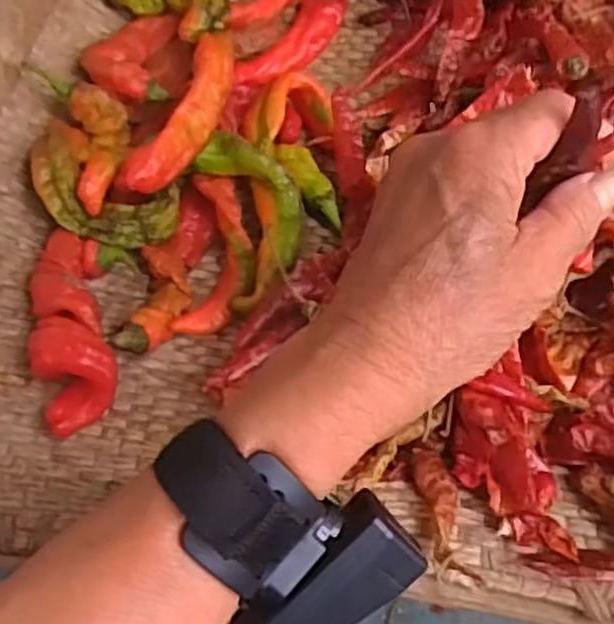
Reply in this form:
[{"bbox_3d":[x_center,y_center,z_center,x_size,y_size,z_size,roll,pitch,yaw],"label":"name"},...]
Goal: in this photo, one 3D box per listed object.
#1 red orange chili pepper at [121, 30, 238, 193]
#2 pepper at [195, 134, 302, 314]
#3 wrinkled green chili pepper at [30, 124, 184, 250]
[{"bbox_3d":[-0.063,-0.109,0.410,0.025,0.019,0.113,17,61,14],"label":"red orange chili pepper"},{"bbox_3d":[-0.028,-0.052,0.415,0.050,0.021,0.103,-10,58,-3],"label":"pepper"},{"bbox_3d":[-0.105,-0.061,0.398,0.080,0.017,0.047,28,60,-16],"label":"wrinkled green chili pepper"}]

